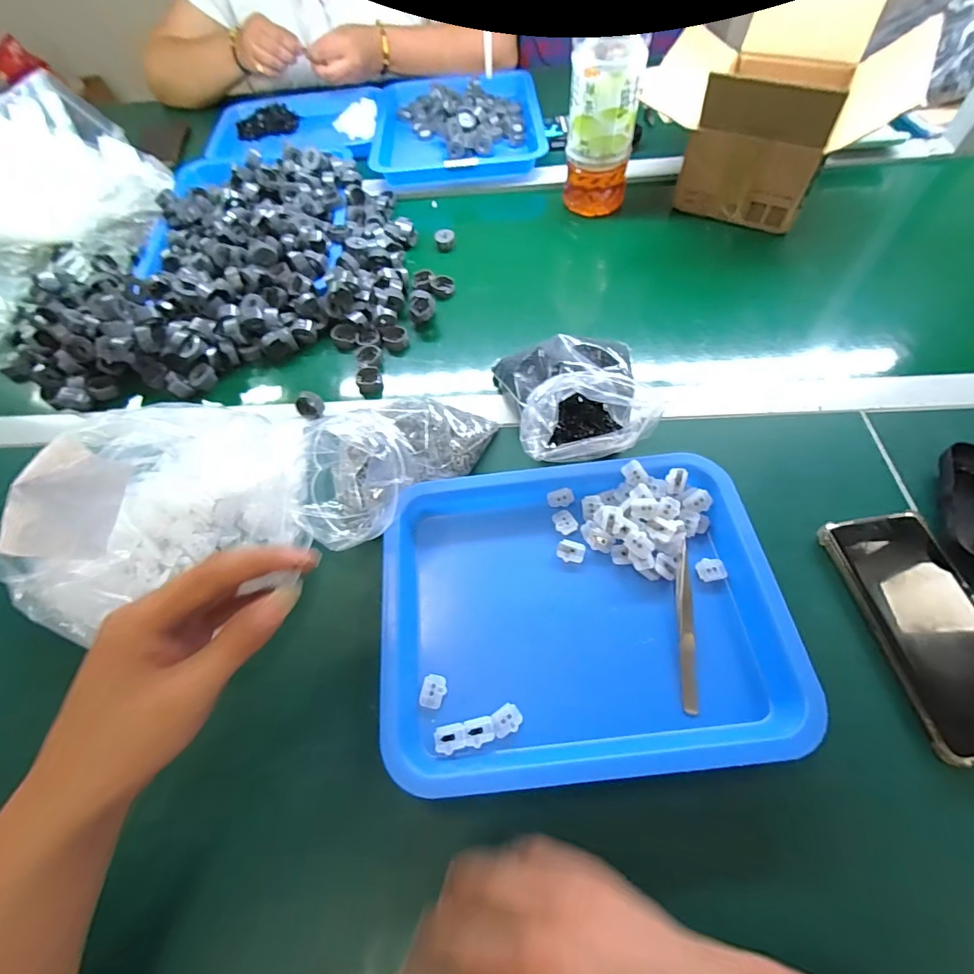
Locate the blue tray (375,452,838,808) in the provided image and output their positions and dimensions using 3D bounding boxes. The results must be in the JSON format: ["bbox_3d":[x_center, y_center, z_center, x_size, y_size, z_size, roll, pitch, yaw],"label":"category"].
[{"bbox_3d":[0.066,0.087,0.350,0.278,0.033,0.225,-6,61,0],"label":"blue tray"}]

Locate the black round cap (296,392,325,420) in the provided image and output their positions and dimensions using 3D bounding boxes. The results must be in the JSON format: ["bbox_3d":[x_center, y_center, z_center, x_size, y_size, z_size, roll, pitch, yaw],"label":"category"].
[{"bbox_3d":[-0.175,-0.081,0.458,0.024,0.015,0.024,-2,61,3],"label":"black round cap"}]

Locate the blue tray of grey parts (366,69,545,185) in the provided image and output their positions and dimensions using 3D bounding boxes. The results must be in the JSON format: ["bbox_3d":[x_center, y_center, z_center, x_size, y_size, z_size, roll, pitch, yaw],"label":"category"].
[{"bbox_3d":[-0.046,-0.579,0.740,0.261,0.035,0.306,-4,61,2],"label":"blue tray of grey parts"}]

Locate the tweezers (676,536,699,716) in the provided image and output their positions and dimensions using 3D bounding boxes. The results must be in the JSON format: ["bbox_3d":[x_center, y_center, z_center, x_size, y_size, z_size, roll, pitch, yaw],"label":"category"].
[{"bbox_3d":[0.146,0.098,0.337,0.011,0.013,0.120,4,61,6],"label":"tweezers"}]

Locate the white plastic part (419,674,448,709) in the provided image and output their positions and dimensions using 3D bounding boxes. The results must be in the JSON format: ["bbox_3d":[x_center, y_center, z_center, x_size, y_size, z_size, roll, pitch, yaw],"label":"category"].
[{"bbox_3d":[-0.038,0.147,0.331,0.017,0.004,0.022,9,62,8],"label":"white plastic part"}]

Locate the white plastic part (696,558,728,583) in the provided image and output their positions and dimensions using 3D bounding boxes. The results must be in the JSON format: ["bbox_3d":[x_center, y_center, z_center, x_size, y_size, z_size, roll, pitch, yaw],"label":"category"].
[{"bbox_3d":[0.176,0.066,0.365,0.021,0.010,0.018,-10,61,-2],"label":"white plastic part"}]

